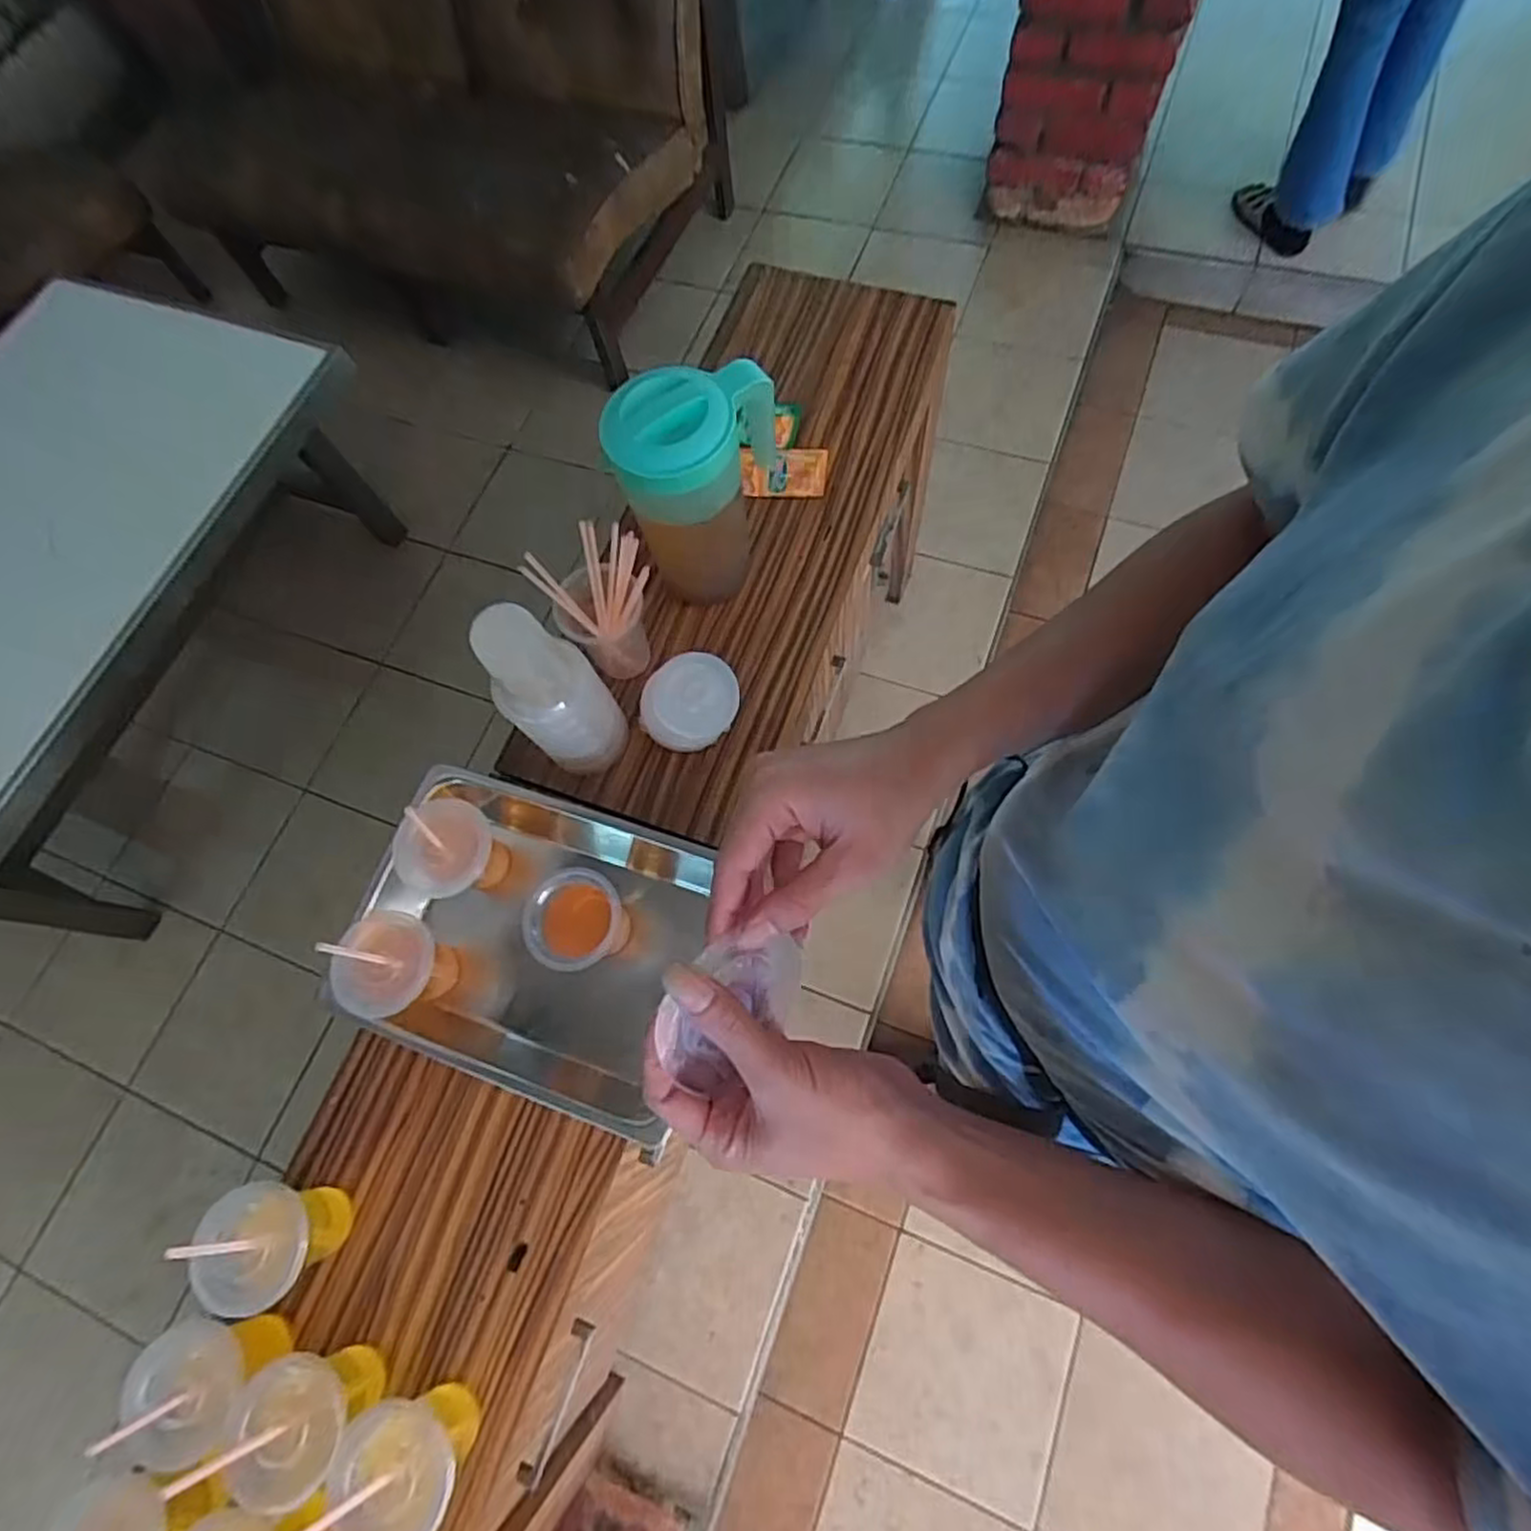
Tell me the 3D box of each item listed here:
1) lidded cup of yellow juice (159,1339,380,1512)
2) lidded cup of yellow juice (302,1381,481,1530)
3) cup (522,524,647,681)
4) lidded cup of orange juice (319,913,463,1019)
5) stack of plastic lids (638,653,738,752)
[{"bbox_3d":[-0.361,0.501,0.566,0.094,0.141,0.084,-44,72,-10],"label":"lidded cup of yellow juice"},{"bbox_3d":[-0.272,0.522,0.553,0.084,0.136,0.080,-2,70,5],"label":"lidded cup of yellow juice"},{"bbox_3d":[-0.166,-0.160,0.783,0.103,0.173,0.079,-28,70,-4],"label":"cup"},{"bbox_3d":[-0.344,0.182,0.686,0.077,0.170,0.089,7,71,9],"label":"lidded cup of orange juice"},{"bbox_3d":[-0.081,-0.066,0.799,0.100,0.046,0.093,0,70,6],"label":"stack of plastic lids"}]

